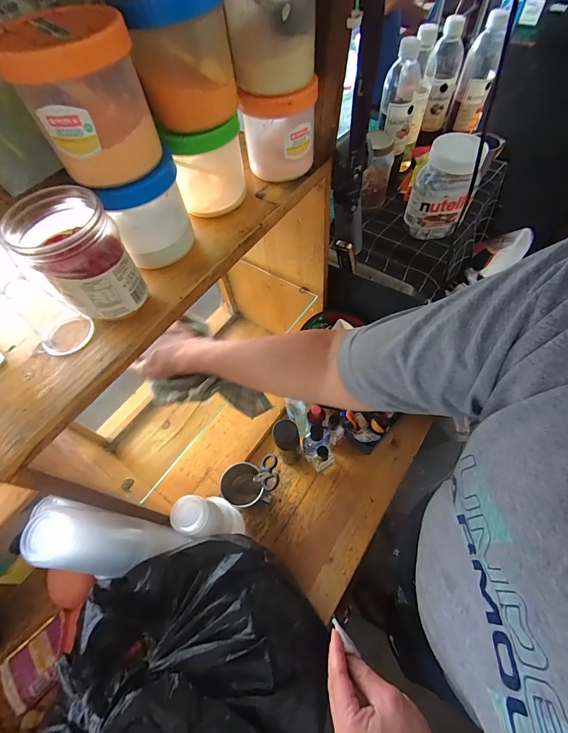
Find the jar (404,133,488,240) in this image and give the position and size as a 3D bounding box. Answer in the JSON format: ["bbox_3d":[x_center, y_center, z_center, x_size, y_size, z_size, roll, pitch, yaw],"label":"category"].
[{"bbox_3d":[0.275,-0.303,0.579,0.101,0.149,0.073,21,64,15],"label":"jar"}]

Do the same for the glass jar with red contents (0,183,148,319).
[{"bbox_3d":[-0.176,-0.094,0.292,0.077,0.082,0.083,-41,66,-18],"label":"glass jar with red contents"}]

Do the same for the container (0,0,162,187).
[{"bbox_3d":[-0.146,-0.199,0.255,0.080,0.091,0.074,-19,61,-7],"label":"container"}]

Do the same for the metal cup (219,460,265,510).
[{"bbox_3d":[-0.087,0.245,0.688,0.091,0.073,0.078,-2,60,3],"label":"metal cup"}]

